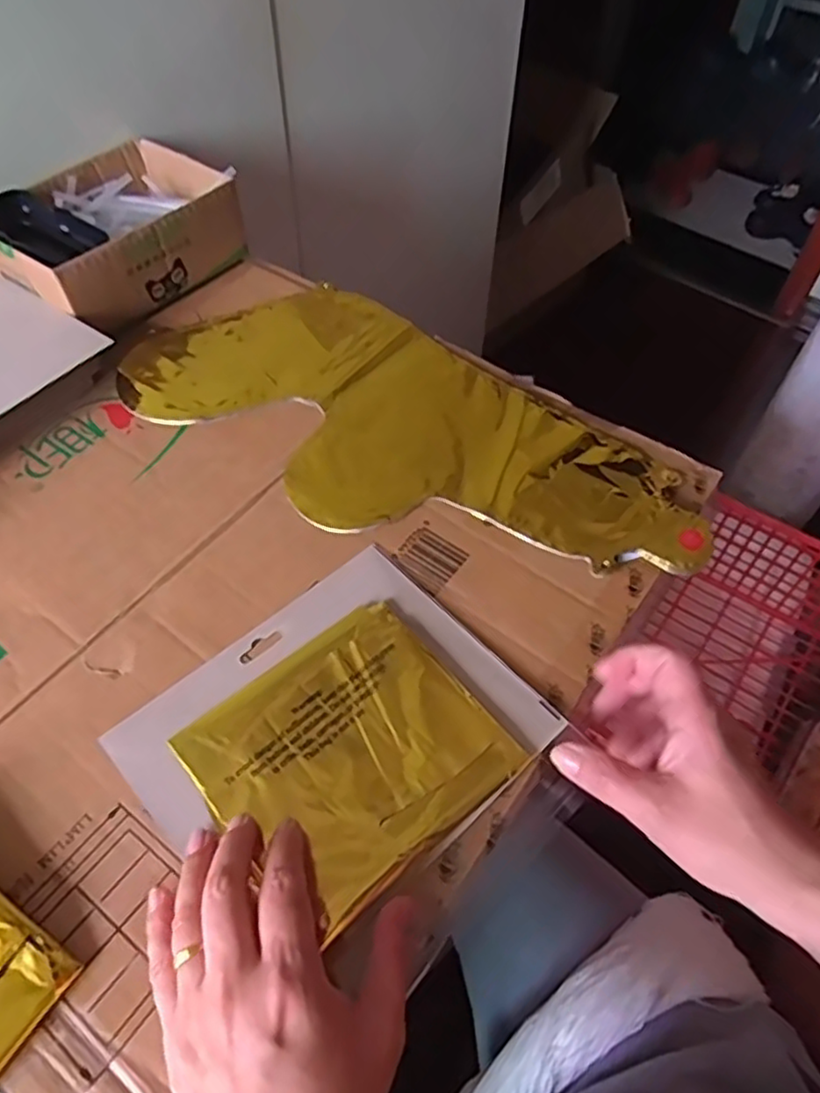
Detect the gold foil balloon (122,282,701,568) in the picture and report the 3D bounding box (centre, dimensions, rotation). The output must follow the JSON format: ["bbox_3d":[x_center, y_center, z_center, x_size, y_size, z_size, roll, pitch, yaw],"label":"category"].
[{"bbox_3d":[-0.007,-0.088,0.503,0.423,0.017,0.191,32,59,21],"label":"gold foil balloon"}]

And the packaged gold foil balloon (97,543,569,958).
[{"bbox_3d":[-0.040,0.099,0.380,0.192,0.012,0.162,-36,61,-24],"label":"packaged gold foil balloon"}]

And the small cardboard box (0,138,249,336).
[{"bbox_3d":[-0.251,-0.264,0.593,0.137,0.068,0.186,31,59,21],"label":"small cardboard box"}]

